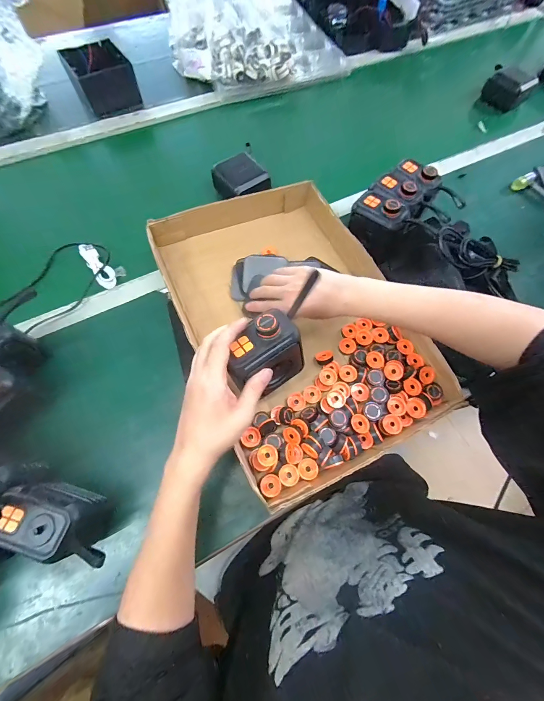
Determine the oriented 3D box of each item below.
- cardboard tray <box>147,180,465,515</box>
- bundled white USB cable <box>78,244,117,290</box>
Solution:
[{"bbox_3d":[0.024,-0.073,0.468,0.316,0.074,0.508,-24,72,-11],"label":"cardboard tray"},{"bbox_3d":[-0.303,-0.149,0.506,0.031,0.020,0.090,-34,74,-14],"label":"bundled white USB cable"}]

